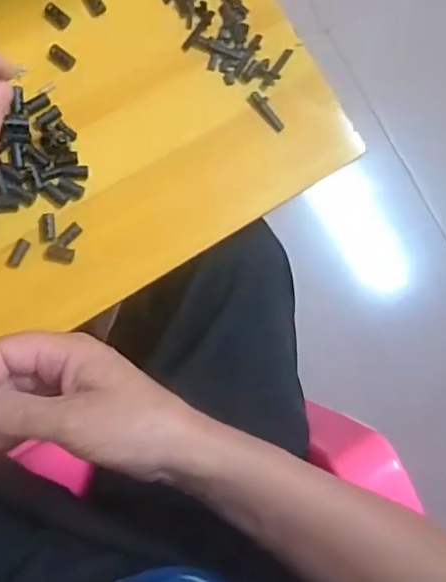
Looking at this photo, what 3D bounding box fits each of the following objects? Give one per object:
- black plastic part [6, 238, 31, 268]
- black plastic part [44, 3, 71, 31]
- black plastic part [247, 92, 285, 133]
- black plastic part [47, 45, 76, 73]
[{"bbox_3d":[-0.146,-0.027,0.406,0.010,0.004,0.021,29,82,-2],"label":"black plastic part"},{"bbox_3d":[-0.123,-0.203,0.423,0.020,0.004,0.012,38,82,-1],"label":"black plastic part"},{"bbox_3d":[0.033,-0.135,0.431,0.012,0.004,0.035,-43,90,-8],"label":"black plastic part"},{"bbox_3d":[-0.122,-0.175,0.430,0.020,0.004,0.014,34,82,-2],"label":"black plastic part"}]

